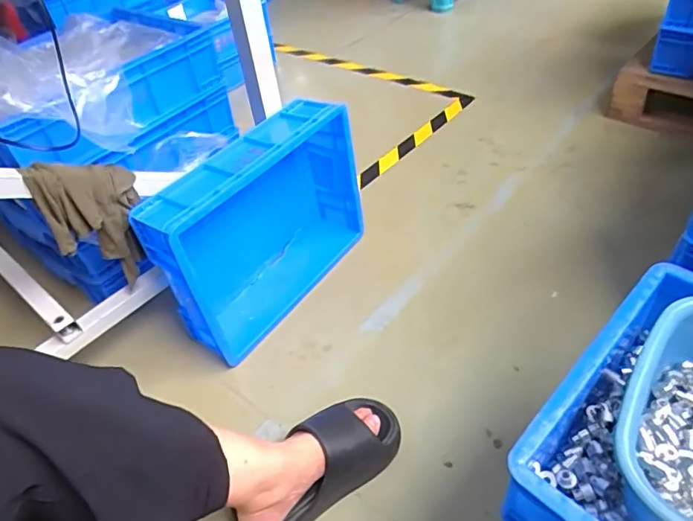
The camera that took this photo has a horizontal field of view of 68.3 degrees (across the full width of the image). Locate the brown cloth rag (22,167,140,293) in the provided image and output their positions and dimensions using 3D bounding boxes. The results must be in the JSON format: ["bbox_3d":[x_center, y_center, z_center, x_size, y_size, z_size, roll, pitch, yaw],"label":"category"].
[{"bbox_3d":[-0.358,-0.056,0.751,0.132,0.223,0.046,-33,49,-24],"label":"brown cloth rag"}]

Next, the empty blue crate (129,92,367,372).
[{"bbox_3d":[-0.145,-0.067,0.918,0.144,0.307,0.412,22,51,27],"label":"empty blue crate"}]

